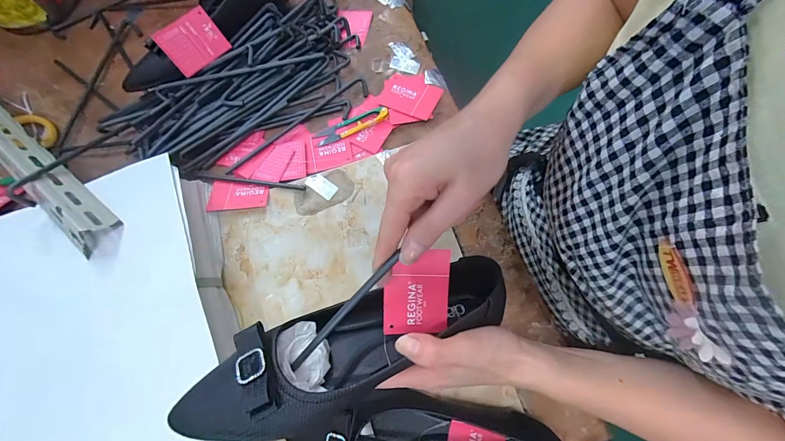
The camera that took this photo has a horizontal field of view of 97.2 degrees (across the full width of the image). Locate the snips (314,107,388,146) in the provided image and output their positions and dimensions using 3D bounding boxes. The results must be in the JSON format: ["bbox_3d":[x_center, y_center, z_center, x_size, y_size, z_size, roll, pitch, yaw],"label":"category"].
[{"bbox_3d":[-0.053,-0.125,0.449,0.096,0.011,0.024,-22,74,-5],"label":"snips"}]

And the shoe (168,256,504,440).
[{"bbox_3d":[-0.029,0.094,0.264,0.246,0.070,0.072,-18,74,-18],"label":"shoe"}]

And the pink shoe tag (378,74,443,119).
[{"bbox_3d":[0.023,-0.170,0.461,0.077,0.008,0.066,18,75,7],"label":"pink shoe tag"}]

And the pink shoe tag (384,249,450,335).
[{"bbox_3d":[0.020,0.060,0.290,0.053,0.005,0.070,0,96,-1],"label":"pink shoe tag"}]

